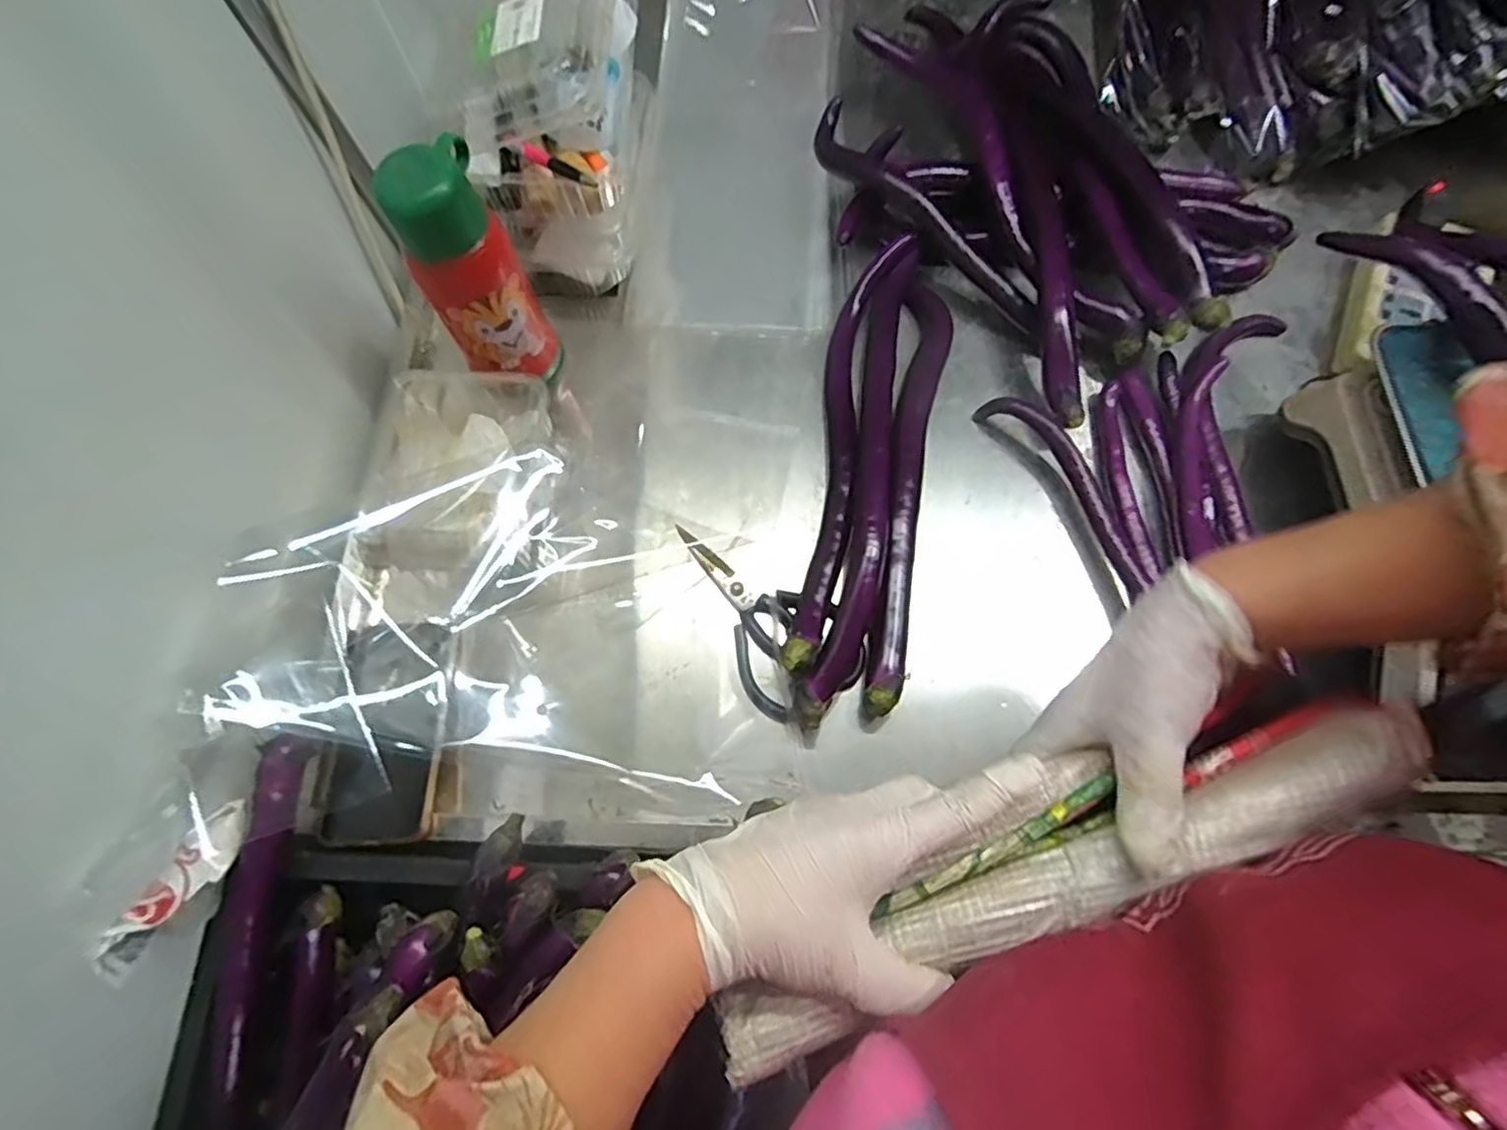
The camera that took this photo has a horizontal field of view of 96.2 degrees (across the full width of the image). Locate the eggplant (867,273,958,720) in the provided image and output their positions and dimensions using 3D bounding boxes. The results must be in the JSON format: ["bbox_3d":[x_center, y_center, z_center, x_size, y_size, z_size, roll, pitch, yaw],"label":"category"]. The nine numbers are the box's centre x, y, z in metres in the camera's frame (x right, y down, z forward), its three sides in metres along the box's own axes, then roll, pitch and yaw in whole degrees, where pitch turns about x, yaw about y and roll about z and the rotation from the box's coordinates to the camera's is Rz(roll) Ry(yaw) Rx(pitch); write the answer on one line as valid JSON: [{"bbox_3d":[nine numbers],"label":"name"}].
[{"bbox_3d":[0.133,-0.079,0.575,0.049,0.043,0.408,10,72,4],"label":"eggplant"}]

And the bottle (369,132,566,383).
[{"bbox_3d":[-0.219,-0.226,0.544,0.075,0.208,0.083,-26,73,-7],"label":"bottle"}]

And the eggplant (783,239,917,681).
[{"bbox_3d":[0.075,-0.111,0.578,0.056,0.051,0.415,12,72,5],"label":"eggplant"}]

